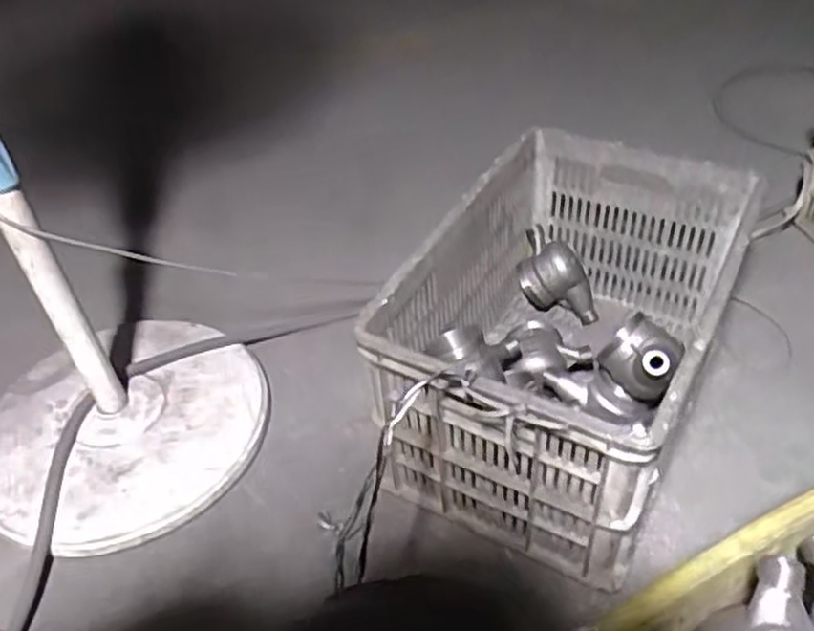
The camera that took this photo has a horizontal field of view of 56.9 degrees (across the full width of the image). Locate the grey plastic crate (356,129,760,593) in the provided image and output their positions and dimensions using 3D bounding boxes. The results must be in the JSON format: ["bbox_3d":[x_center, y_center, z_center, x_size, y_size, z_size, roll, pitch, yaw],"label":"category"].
[{"bbox_3d":[0.192,0.034,0.915,0.312,0.278,0.474,21,49,24],"label":"grey plastic crate"}]

